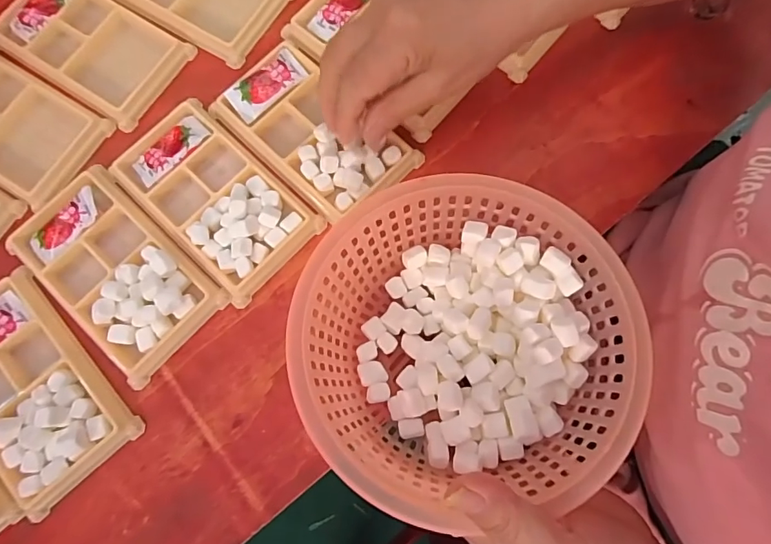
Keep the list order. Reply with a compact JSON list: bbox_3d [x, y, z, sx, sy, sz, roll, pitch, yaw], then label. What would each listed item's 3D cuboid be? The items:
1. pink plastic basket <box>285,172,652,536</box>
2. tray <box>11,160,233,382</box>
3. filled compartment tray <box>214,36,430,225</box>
[{"bbox_3d":[0.038,0.033,0.254,0.170,0.068,0.159,-14,79,-3],"label":"pink plastic basket"},{"bbox_3d":[-0.177,-0.004,0.297,0.135,0.019,0.077,43,82,10],"label":"tray"},{"bbox_3d":[-0.048,-0.099,0.322,0.130,0.023,0.076,43,81,8],"label":"filled compartment tray"}]

